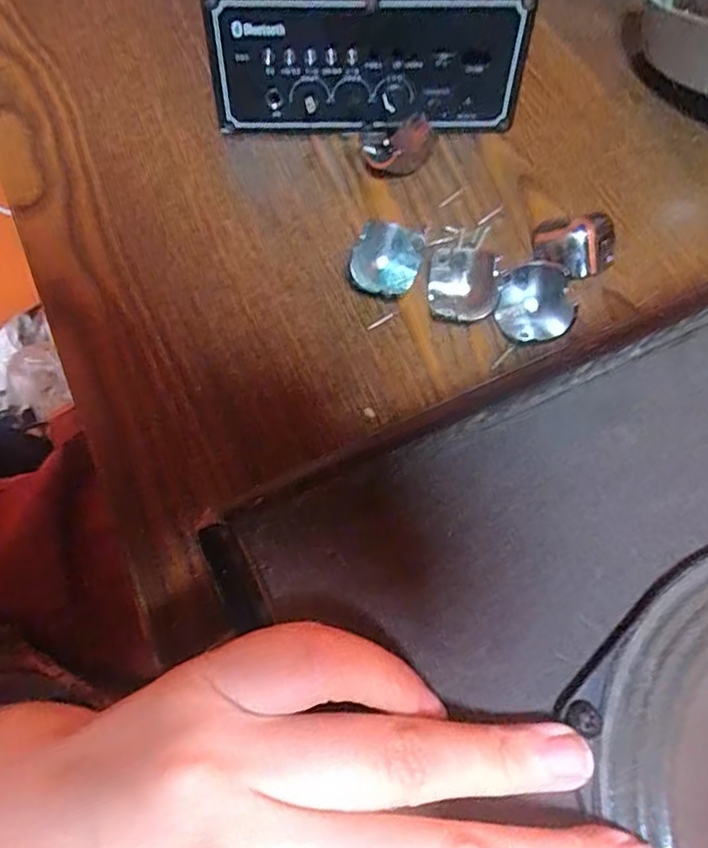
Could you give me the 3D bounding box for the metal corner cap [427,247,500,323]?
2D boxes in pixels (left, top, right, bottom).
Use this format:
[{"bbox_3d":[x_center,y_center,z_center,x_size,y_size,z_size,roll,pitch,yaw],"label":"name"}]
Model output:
[{"bbox_3d":[0.048,-0.060,0.277,0.027,0.017,0.033,-6,67,-6],"label":"metal corner cap"}]

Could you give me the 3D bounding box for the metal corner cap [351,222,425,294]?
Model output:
[{"bbox_3d":[0.014,-0.072,0.280,0.028,0.021,0.032,16,67,4],"label":"metal corner cap"}]

